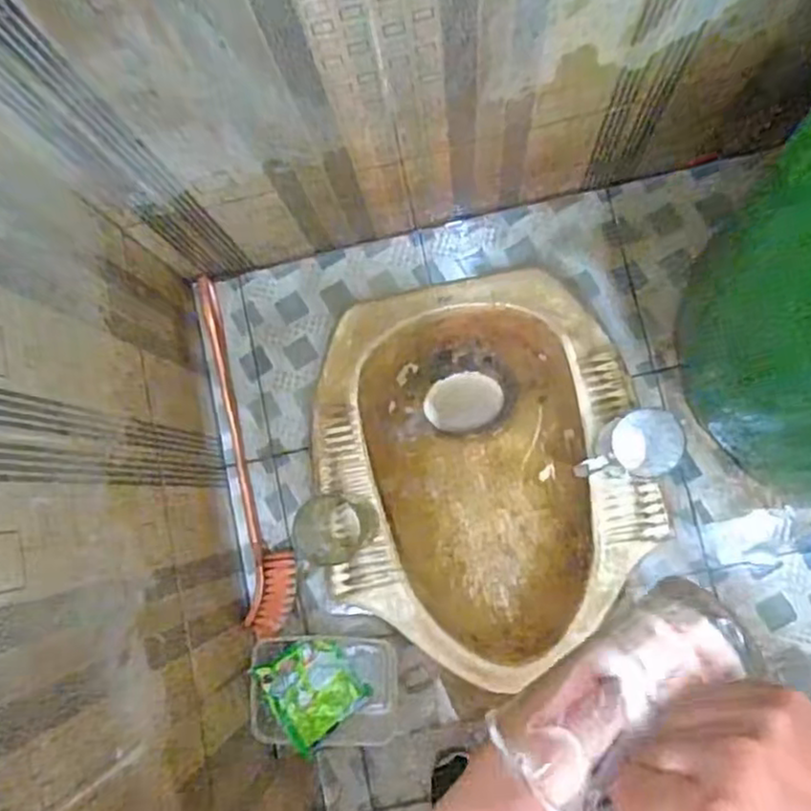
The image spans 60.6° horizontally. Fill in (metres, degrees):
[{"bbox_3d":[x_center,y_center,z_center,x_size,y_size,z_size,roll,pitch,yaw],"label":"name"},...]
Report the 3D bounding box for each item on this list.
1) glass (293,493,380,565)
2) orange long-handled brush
[{"bbox_3d":[-0.083,0.140,0.796,0.090,0.111,0.074,-3,82,5],"label":"glass"},{"bbox_3d":[-0.201,0.054,0.888,0.057,0.034,0.459,-12,82,3],"label":"orange long-handled brush"}]

